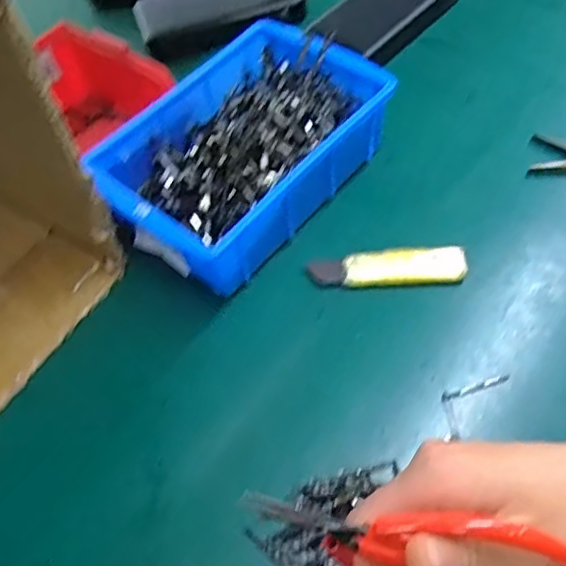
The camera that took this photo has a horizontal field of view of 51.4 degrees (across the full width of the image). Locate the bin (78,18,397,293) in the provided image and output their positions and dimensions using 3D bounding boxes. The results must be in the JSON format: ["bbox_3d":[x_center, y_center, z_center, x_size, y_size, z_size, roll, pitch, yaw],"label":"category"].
[{"bbox_3d":[-0.033,-0.102,0.440,0.144,0.065,0.206,38,67,25],"label":"bin"}]

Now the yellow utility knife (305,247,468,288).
[{"bbox_3d":[0.072,-0.010,0.406,0.105,0.006,0.028,-3,57,3],"label":"yellow utility knife"}]

